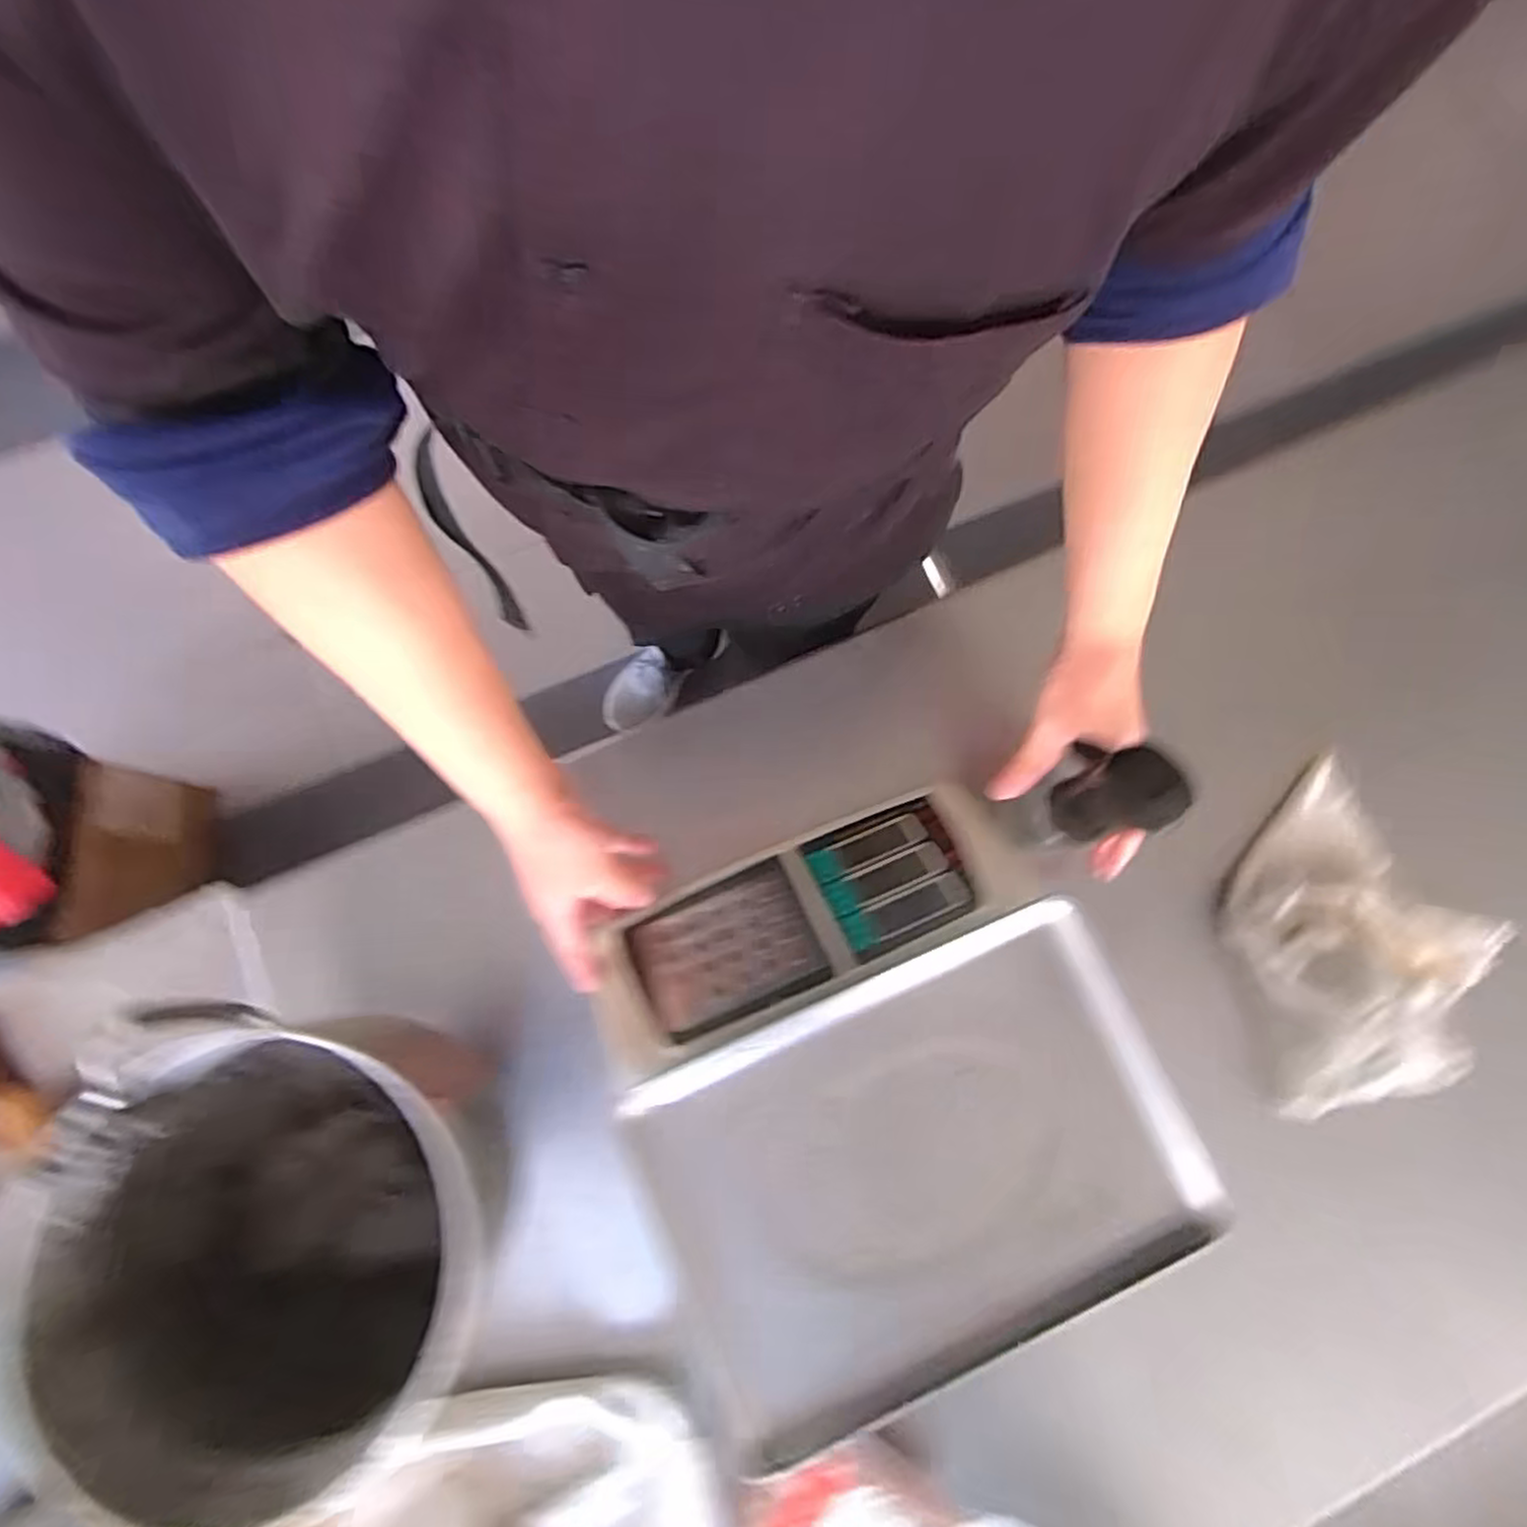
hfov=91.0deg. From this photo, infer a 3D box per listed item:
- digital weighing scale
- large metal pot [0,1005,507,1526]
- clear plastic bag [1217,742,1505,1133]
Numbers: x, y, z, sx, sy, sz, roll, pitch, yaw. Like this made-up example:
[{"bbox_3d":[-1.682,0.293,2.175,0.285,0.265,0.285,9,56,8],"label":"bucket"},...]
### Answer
[{"bbox_3d":[0.075,0.212,0.535,0.327,0.112,0.340,-23,80,-6],"label":"digital weighing scale"},{"bbox_3d":[-0.269,0.262,0.439,0.228,0.152,0.201,7,79,0],"label":"large metal pot"},{"bbox_3d":[0.473,0.157,0.611,0.210,0.041,0.233,44,81,7],"label":"clear plastic bag"}]

